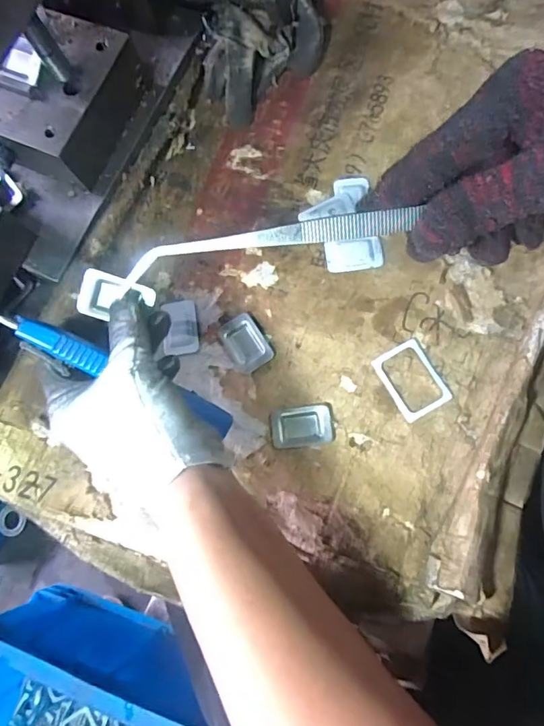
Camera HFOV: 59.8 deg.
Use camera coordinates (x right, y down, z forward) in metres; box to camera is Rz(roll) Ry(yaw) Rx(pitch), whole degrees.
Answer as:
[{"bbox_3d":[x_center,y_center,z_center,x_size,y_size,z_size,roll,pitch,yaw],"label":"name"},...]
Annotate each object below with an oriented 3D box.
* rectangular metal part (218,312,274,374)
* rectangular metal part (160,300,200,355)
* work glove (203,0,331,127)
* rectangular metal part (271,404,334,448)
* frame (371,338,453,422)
[{"bbox_3d":[-0.019,-0.014,0.335,0.028,0.007,0.039,-33,76,-1],"label":"rectangular metal part"},{"bbox_3d":[-0.066,-0.027,0.343,0.024,0.005,0.040,-6,77,6],"label":"rectangular metal part"},{"bbox_3d":[-0.005,-0.266,0.365,0.093,0.033,0.154,4,78,8],"label":"work glove"},{"bbox_3d":[0.020,0.042,0.319,0.041,0.004,0.026,-6,77,5],"label":"rectangular metal part"},{"bbox_3d":[0.095,0.011,0.319,0.036,0.005,0.048,-30,76,0],"label":"frame"}]

